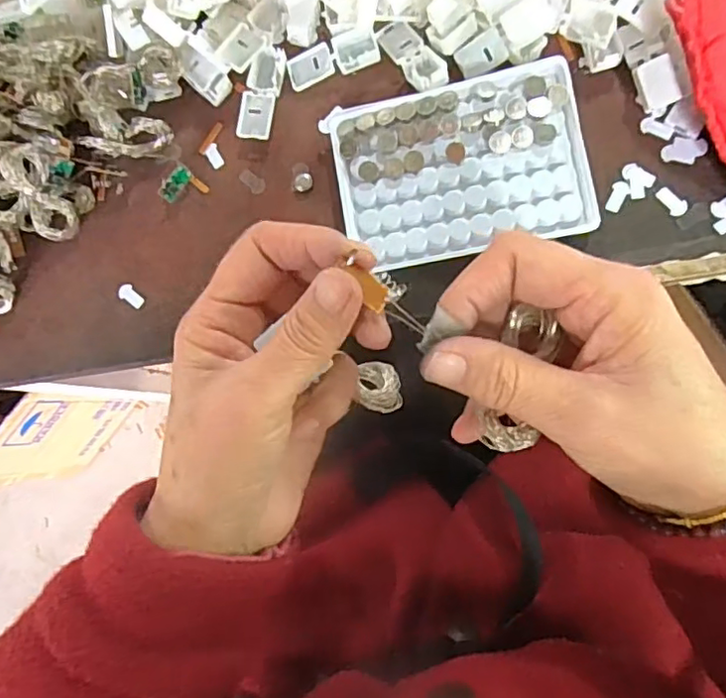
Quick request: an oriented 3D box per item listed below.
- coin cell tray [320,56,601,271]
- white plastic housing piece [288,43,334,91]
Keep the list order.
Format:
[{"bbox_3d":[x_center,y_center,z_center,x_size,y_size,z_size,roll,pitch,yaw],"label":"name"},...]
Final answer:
[{"bbox_3d":[0.052,-0.098,0.337,0.130,0.022,0.094,-9,83,8],"label":"coin cell tray"},{"bbox_3d":[-0.031,-0.169,0.366,0.028,0.005,0.019,-23,81,6],"label":"white plastic housing piece"}]

